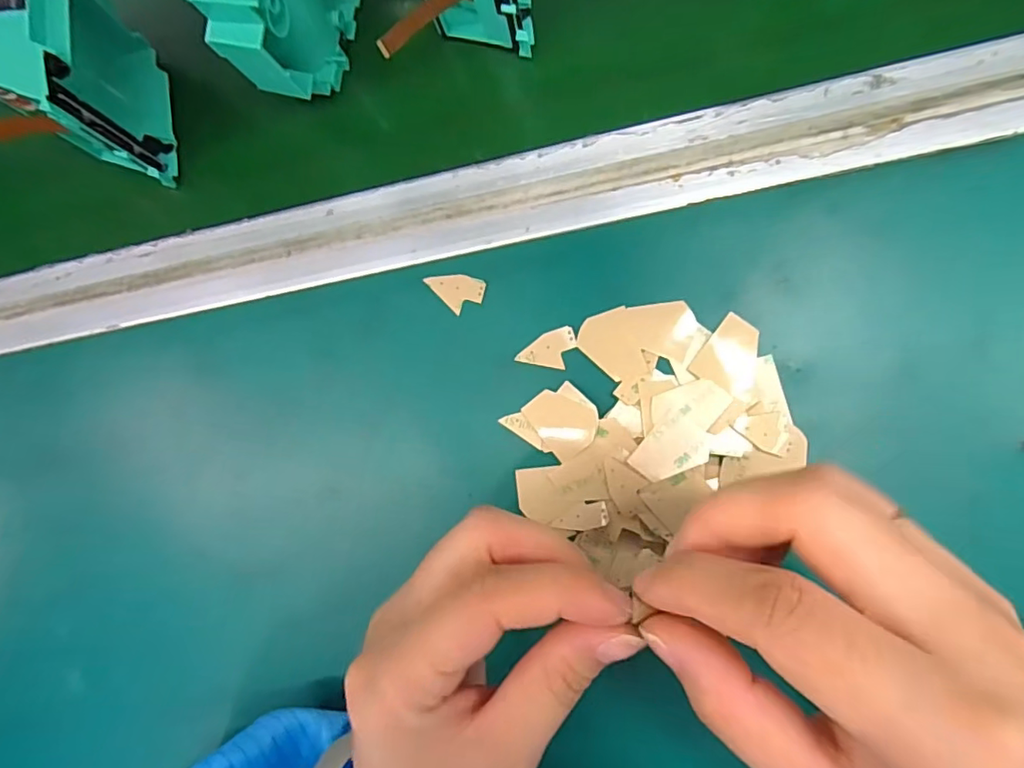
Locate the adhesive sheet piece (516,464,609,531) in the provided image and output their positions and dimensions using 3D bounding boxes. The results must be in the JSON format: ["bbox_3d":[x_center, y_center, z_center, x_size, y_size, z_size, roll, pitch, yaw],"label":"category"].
[{"bbox_3d":[0.022,0.048,0.236,0.038,0.004,0.027,-6,87,14],"label":"adhesive sheet piece"}]

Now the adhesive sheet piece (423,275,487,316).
[{"bbox_3d":[-0.024,-0.043,0.243,0.018,0.004,0.023,-45,87,9],"label":"adhesive sheet piece"}]

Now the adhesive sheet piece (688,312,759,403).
[{"bbox_3d":[0.091,-0.010,0.224,0.026,0.004,0.028,35,97,4],"label":"adhesive sheet piece"}]

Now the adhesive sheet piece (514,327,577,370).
[{"bbox_3d":[0.015,-0.016,0.237,0.023,0.004,0.018,11,94,6],"label":"adhesive sheet piece"}]

